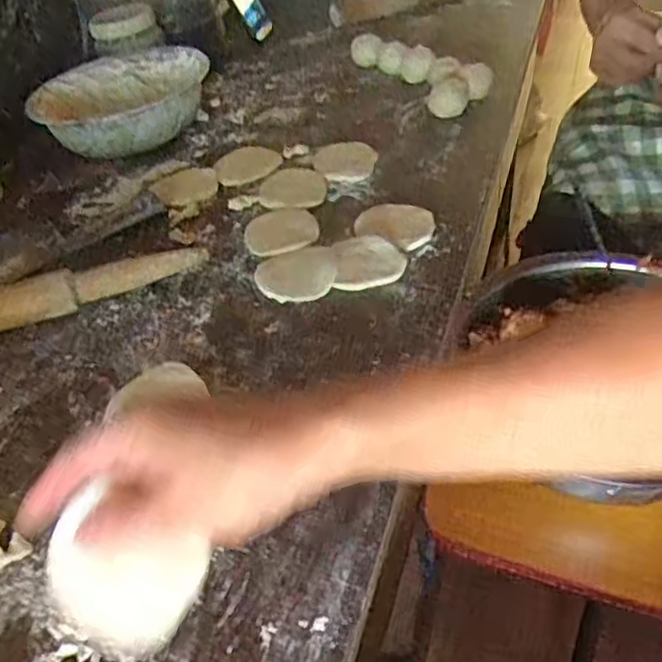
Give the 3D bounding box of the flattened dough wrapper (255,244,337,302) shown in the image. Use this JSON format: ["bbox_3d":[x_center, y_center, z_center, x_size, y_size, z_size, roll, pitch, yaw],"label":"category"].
[{"bbox_3d":[-0.031,-0.052,0.612,0.071,0.011,0.067,-5,41,3],"label":"flattened dough wrapper"}]

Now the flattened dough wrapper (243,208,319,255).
[{"bbox_3d":[-0.046,-0.096,0.664,0.070,0.006,0.070,-4,41,4],"label":"flattened dough wrapper"}]

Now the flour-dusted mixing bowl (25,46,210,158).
[{"bbox_3d":[-0.258,-0.284,0.864,0.200,0.062,0.200,0,41,9],"label":"flour-dusted mixing bowl"}]

